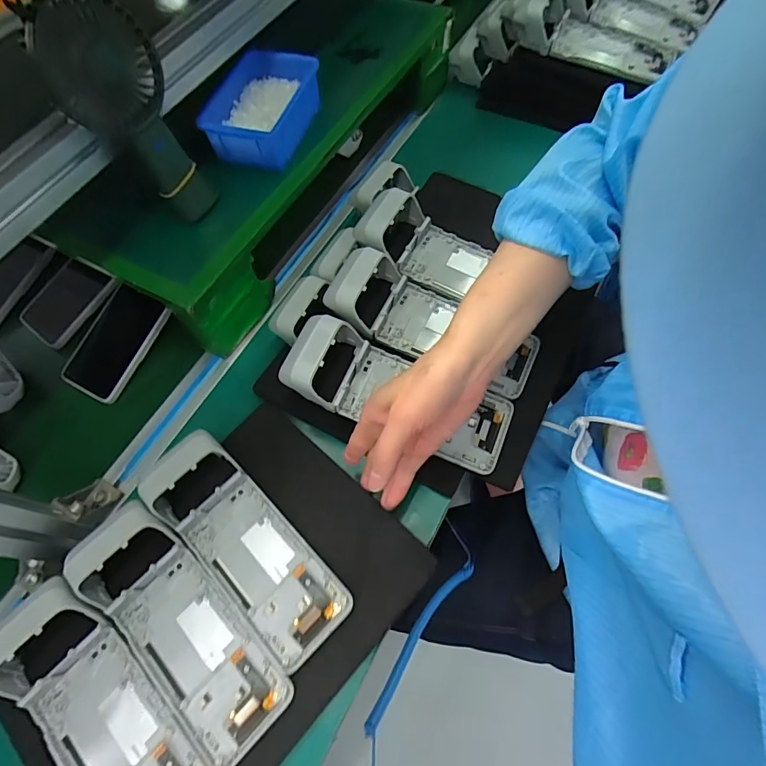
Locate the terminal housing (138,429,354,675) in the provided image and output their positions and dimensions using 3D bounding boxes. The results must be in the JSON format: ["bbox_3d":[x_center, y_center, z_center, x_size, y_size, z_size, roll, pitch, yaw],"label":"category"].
[{"bbox_3d":[-0.131,0.147,0.418,0.084,0.046,0.223,-40,68,-17],"label":"terminal housing"}]

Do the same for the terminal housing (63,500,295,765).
[{"bbox_3d":[-0.179,0.207,0.390,0.088,0.046,0.224,-42,69,-18],"label":"terminal housing"}]

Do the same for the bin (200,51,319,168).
[{"bbox_3d":[-0.146,-0.320,0.535,0.103,0.050,0.145,17,64,10],"label":"bin"}]

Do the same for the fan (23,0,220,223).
[{"bbox_3d":[-0.230,-0.240,0.420,0.090,0.183,0.058,-30,66,-13],"label":"fan"}]

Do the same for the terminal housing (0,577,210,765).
[{"bbox_3d":[-0.230,0.269,0.359,0.214,0.046,0.085,40,71,20],"label":"terminal housing"}]

